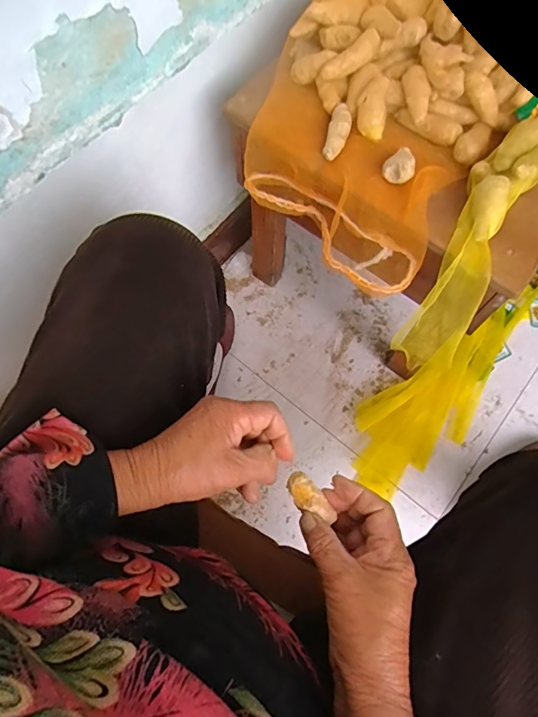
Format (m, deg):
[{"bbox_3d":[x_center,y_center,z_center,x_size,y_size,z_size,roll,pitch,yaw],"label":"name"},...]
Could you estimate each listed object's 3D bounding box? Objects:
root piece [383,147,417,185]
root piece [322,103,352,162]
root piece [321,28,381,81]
[{"bbox_3d":[0.145,-0.214,0.505,0.033,0.020,0.039,21,72,8],"label":"root piece"},{"bbox_3d":[0.082,-0.268,0.542,0.024,0.017,0.074,13,71,6],"label":"root piece"},{"bbox_3d":[0.100,-0.357,0.548,0.076,0.021,0.025,-32,72,9],"label":"root piece"}]

